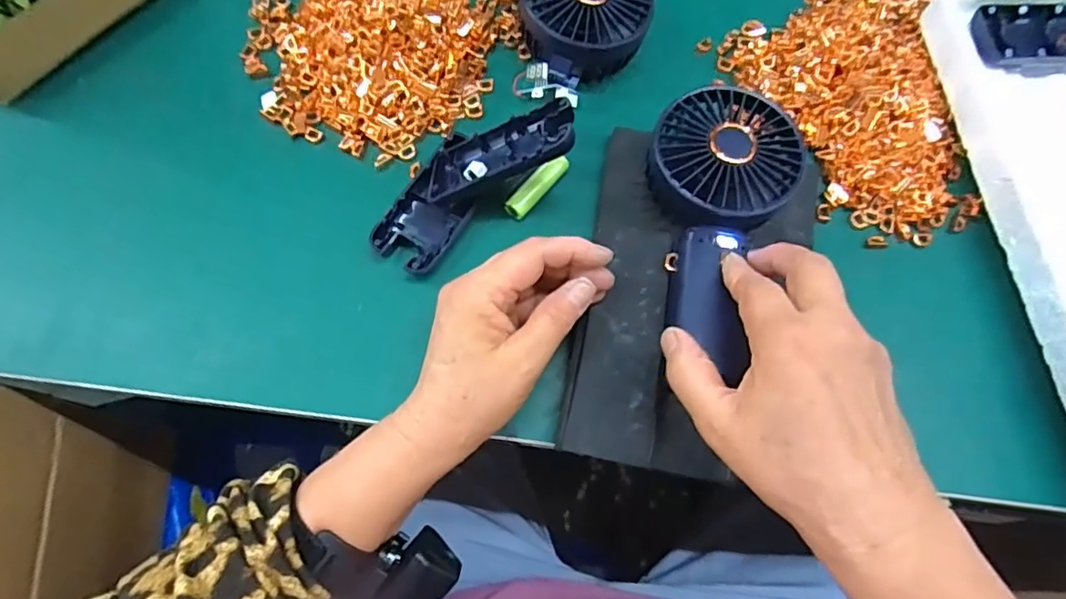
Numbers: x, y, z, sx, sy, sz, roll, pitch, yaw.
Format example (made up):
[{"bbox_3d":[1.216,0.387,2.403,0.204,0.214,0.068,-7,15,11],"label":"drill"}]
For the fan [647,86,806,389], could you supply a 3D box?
[{"bbox_3d":[0.105,-0.042,0.327,0.084,0.032,0.166,11,75,3],"label":"fan"}]

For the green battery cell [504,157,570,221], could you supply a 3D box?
[{"bbox_3d":[0.003,-0.072,0.365,0.014,0.017,0.050,39,74,11],"label":"green battery cell"}]

